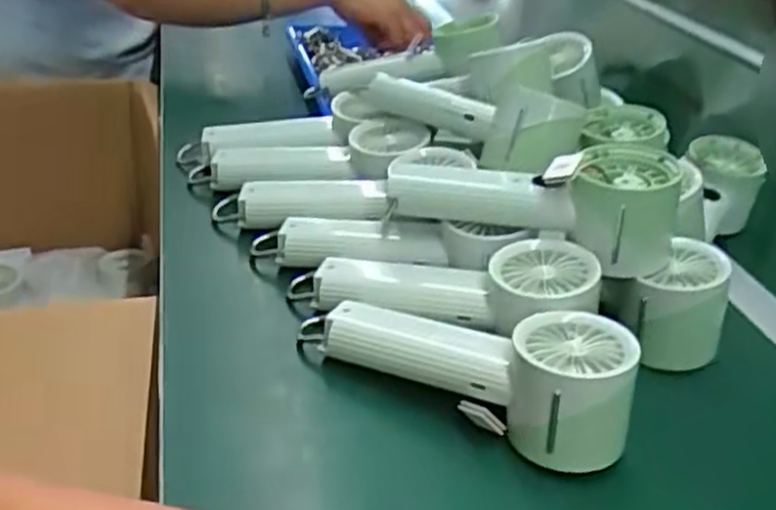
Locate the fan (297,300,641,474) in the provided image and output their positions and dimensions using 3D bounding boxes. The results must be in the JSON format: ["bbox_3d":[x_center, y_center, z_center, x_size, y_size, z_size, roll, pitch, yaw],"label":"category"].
[{"bbox_3d":[0.047,0.050,0.422,0.181,0.056,0.066,23,36,26],"label":"fan"}]

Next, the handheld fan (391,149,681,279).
[{"bbox_3d":[0.085,-0.037,0.465,0.176,0.056,0.069,9,32,5],"label":"handheld fan"}]

